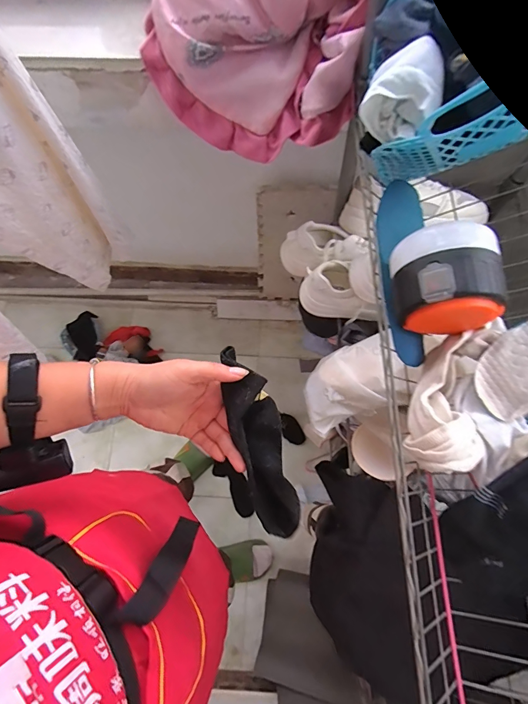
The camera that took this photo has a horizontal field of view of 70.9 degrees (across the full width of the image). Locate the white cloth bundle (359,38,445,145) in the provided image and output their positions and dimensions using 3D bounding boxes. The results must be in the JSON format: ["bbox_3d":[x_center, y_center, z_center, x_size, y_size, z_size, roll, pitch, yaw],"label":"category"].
[{"bbox_3d":[0.146,-0.257,0.369,0.066,0.058,0.082,39,79,11],"label":"white cloth bundle"}]

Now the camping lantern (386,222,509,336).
[{"bbox_3d":[0.190,-0.080,0.398,0.095,0.086,0.102,-5,74,0],"label":"camping lantern"}]

